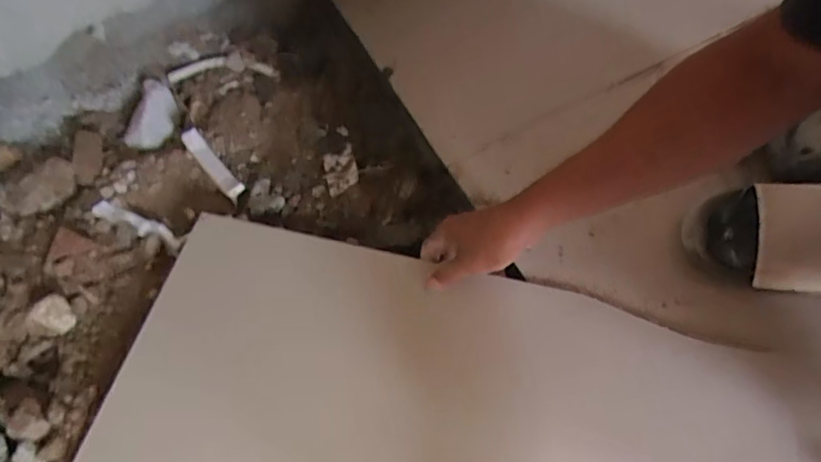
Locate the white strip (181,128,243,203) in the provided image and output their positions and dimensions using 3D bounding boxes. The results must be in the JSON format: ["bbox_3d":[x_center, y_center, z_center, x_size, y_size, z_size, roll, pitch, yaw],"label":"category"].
[{"bbox_3d":[-0.236,-0.079,0.605,0.021,0.027,0.099,-40,82,-16],"label":"white strip"}]

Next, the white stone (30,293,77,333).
[{"bbox_3d":[-0.363,0.086,0.521,0.029,0.039,0.034,26,67,14],"label":"white stone"}]

